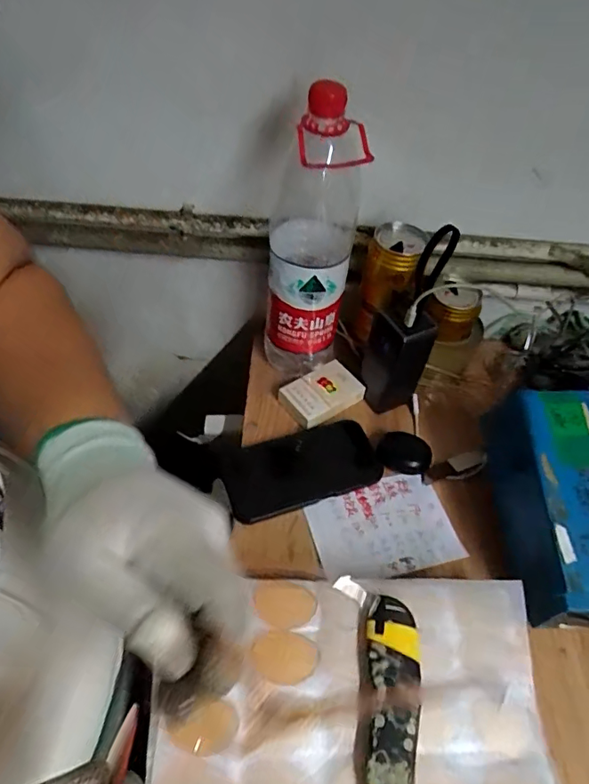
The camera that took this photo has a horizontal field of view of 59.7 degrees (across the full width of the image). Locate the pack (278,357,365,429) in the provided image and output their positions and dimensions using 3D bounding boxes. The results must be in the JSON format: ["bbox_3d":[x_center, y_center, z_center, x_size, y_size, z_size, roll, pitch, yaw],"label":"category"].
[{"bbox_3d":[0.033,0.003,0.609,0.091,0.022,0.065,-31,60,-28],"label":"pack"}]

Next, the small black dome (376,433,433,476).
[{"bbox_3d":[0.124,0.068,0.575,0.058,0.028,0.038,30,53,18],"label":"small black dome"}]

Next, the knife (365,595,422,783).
[{"bbox_3d":[0.069,0.230,0.363,0.038,0.022,0.155,7,50,-1],"label":"knife"}]

